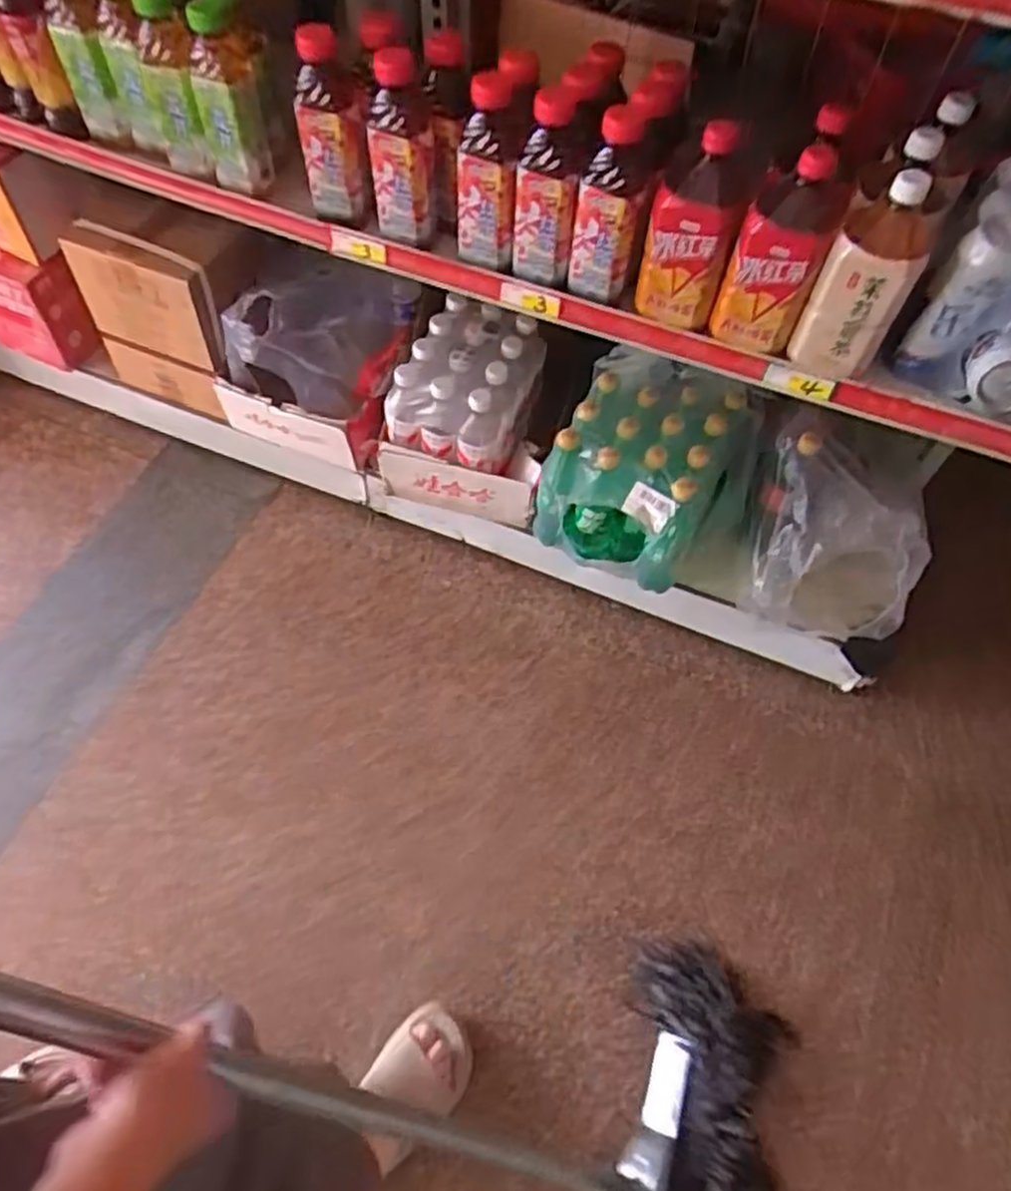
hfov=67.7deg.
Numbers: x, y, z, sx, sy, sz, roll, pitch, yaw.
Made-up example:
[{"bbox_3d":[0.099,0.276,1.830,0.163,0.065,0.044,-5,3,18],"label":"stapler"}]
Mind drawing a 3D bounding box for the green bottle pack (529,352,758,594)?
[{"bbox_3d":[0.208,-0.170,1.094,0.269,0.225,0.200,24,62,13],"label":"green bottle pack"}]

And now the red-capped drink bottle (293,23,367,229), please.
[{"bbox_3d":[-0.197,-0.517,0.843,0.062,0.205,0.059,-12,61,-10],"label":"red-capped drink bottle"}]

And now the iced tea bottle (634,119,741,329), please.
[{"bbox_3d":[0.198,-0.390,0.782,0.087,0.183,0.103,17,61,9],"label":"iced tea bottle"}]

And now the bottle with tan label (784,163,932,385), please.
[{"bbox_3d":[0.364,-0.322,0.750,0.085,0.189,0.088,26,62,14],"label":"bottle with tan label"}]

